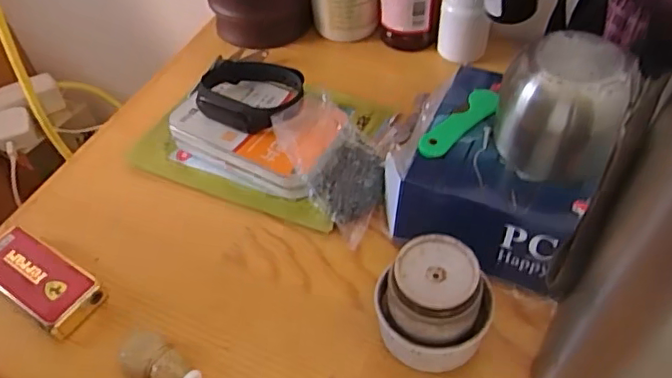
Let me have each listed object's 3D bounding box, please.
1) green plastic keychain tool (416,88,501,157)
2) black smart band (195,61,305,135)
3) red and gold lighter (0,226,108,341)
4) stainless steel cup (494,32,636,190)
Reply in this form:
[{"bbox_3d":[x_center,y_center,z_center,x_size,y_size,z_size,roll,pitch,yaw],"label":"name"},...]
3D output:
[{"bbox_3d":[0.066,-0.035,0.313,0.016,0.007,0.060,36,61,29],"label":"green plastic keychain tool"},{"bbox_3d":[-0.055,-0.060,0.364,0.072,0.018,0.048,16,53,18],"label":"black smart band"},{"bbox_3d":[-0.160,0.050,0.312,0.077,0.017,0.032,26,57,24],"label":"red and gold lighter"},{"bbox_3d":[0.105,-0.039,0.275,0.052,0.057,0.054,12,52,15],"label":"stainless steel cup"}]

